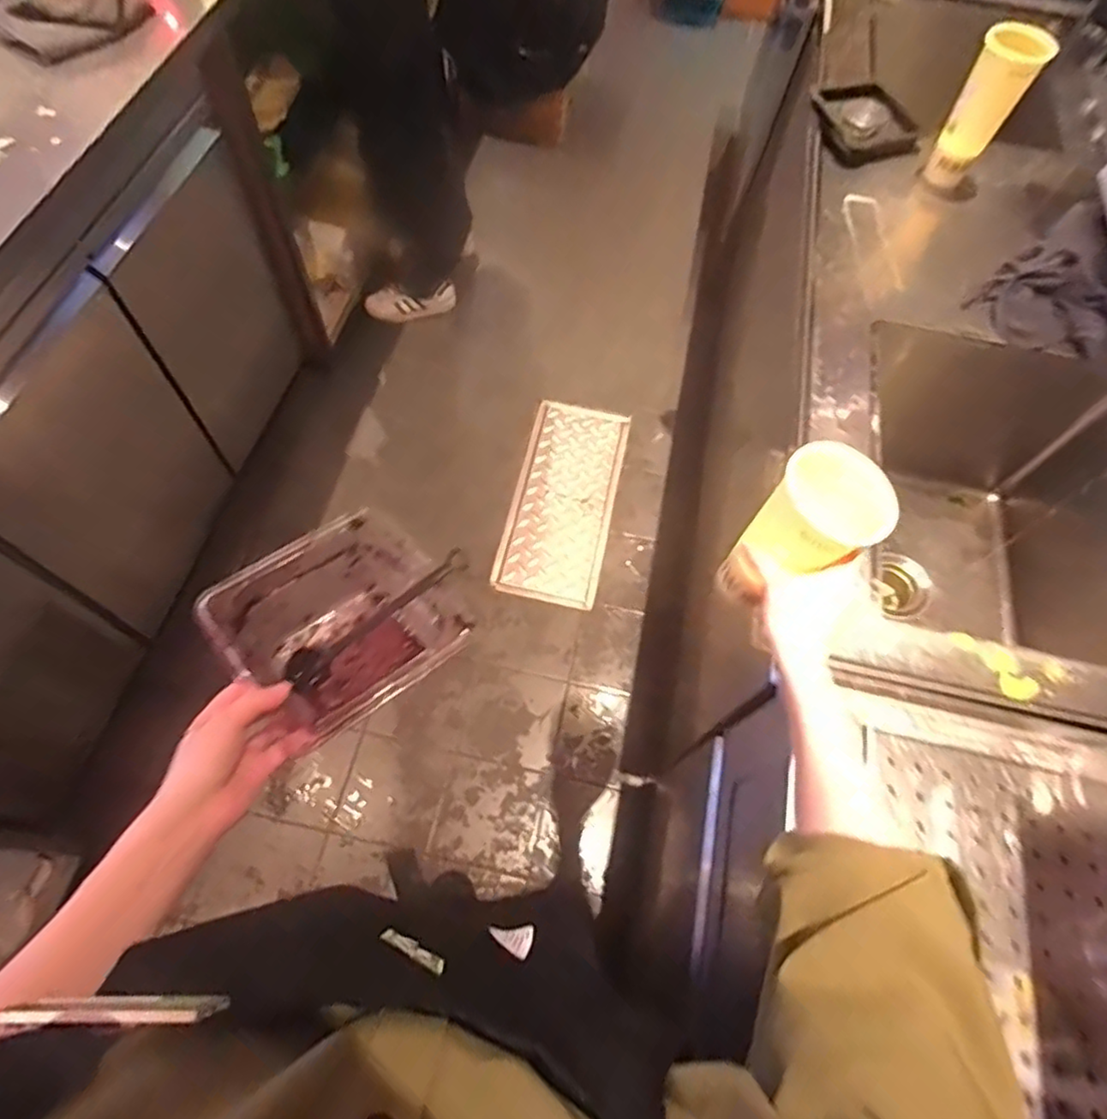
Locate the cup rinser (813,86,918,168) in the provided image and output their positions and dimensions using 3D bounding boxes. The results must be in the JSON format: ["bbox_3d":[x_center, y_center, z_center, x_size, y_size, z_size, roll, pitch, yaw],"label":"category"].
[{"bbox_3d":[0.490,-0.691,1.039,0.142,0.034,0.152,-20,74,-8],"label":"cup rinser"}]

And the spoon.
[{"bbox_3d":[-0.154,0.051,0.563,0.189,0.018,0.034,-36,67,10],"label":"spoon"}]

